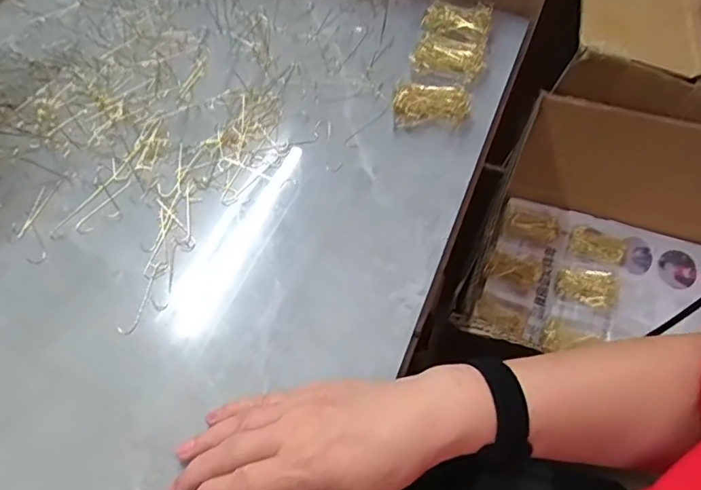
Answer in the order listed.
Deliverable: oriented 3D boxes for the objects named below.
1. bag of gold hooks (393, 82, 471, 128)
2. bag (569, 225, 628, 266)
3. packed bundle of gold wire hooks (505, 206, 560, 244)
[{"bbox_3d":[0.076,-0.133,0.506,0.067,0.030,0.040,-2,57,-1],"label":"bag of gold hooks"},{"bbox_3d":[0.330,0.000,0.713,0.069,0.012,0.044,28,61,17],"label":"bag"},{"bbox_3d":[0.252,-0.031,0.739,0.069,0.018,0.042,17,58,11],"label":"packed bundle of gold wire hooks"}]

